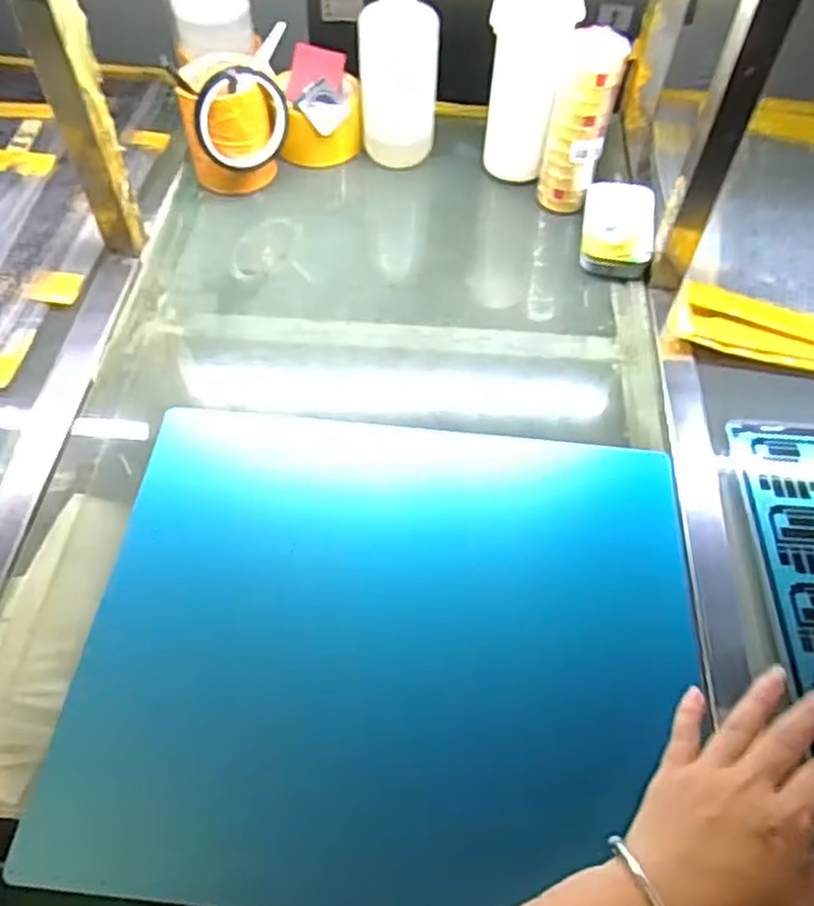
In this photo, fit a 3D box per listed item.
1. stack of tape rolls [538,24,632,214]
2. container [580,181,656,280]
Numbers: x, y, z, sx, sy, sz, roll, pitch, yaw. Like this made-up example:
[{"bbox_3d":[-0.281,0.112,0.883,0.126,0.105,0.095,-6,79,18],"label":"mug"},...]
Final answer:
[{"bbox_3d":[0.157,-0.298,0.669,0.052,0.143,0.052,13,58,6],"label":"stack of tape rolls"},{"bbox_3d":[0.201,-0.213,0.709,0.064,0.040,0.099,9,57,4],"label":"container"}]

